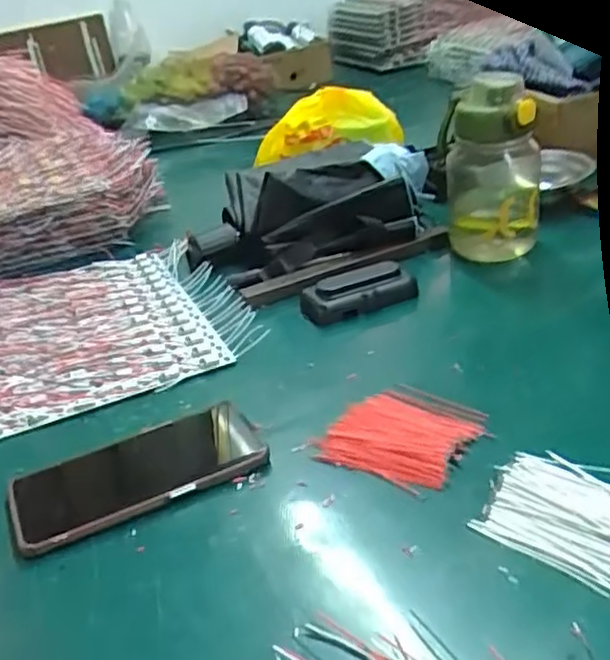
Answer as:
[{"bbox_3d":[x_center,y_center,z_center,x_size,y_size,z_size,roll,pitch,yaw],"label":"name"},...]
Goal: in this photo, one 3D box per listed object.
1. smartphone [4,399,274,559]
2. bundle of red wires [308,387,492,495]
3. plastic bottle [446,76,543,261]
[{"bbox_3d":[-0.112,0.095,0.467,0.163,0.009,0.083,-20,34,-16],"label":"smartphone"},{"bbox_3d":[0.065,0.069,0.471,0.092,0.014,0.084,14,39,33],"label":"bundle of red wires"},{"bbox_3d":[0.184,-0.157,0.671,0.087,0.178,0.084,2,34,17],"label":"plastic bottle"}]

